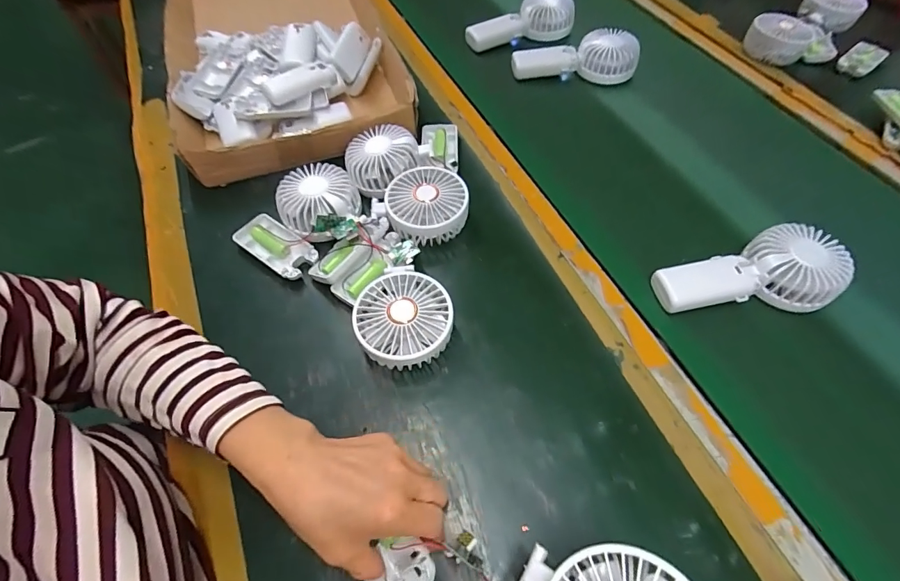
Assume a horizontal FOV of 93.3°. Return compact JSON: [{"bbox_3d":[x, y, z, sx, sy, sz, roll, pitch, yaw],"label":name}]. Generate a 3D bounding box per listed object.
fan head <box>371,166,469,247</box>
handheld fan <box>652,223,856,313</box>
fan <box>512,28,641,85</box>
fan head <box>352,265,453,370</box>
[{"bbox_3d":[-0.027,-0.087,0.455,0.085,0.043,0.081,0,58,-1],"label":"fan head"},{"bbox_3d":[0.292,-0.008,0.415,0.172,0.046,0.080,-15,59,-10],"label":"handheld fan"},{"bbox_3d":[0.180,-0.340,0.617,0.182,0.045,0.065,-6,58,-5],"label":"fan"},{"bbox_3d":[-0.041,0.027,0.389,0.083,0.046,0.092,-2,58,-2],"label":"fan head"}]

